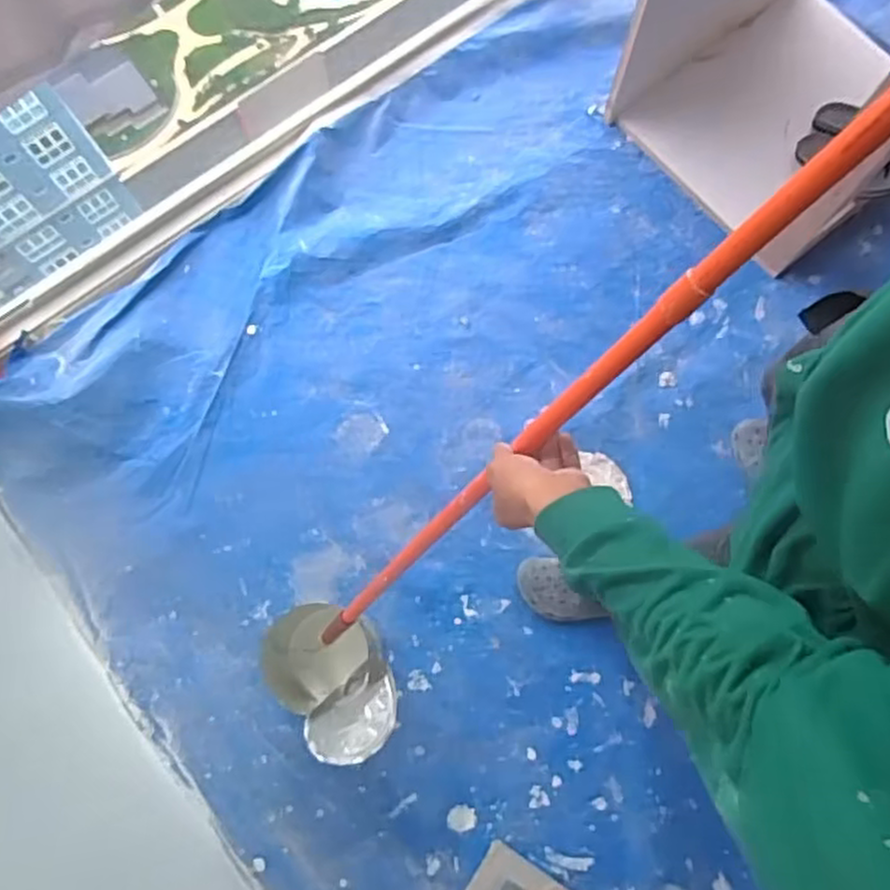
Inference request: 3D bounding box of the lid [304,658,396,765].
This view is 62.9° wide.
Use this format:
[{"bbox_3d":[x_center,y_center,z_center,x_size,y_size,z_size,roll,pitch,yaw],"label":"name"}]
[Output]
[{"bbox_3d":[-0.130,0.392,1.052,0.153,0.025,0.121,-39,45,-12],"label":"lid"}]

